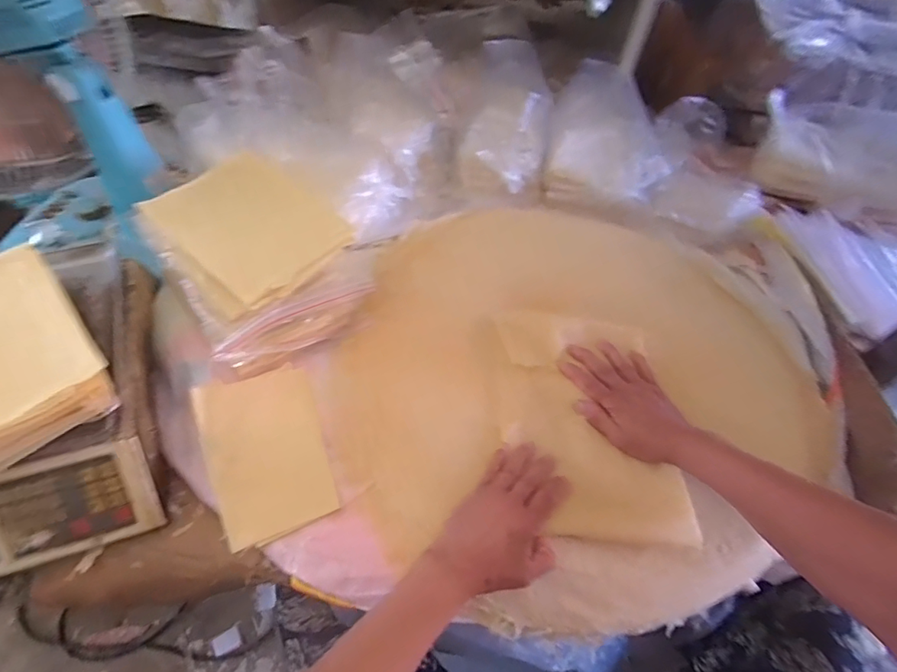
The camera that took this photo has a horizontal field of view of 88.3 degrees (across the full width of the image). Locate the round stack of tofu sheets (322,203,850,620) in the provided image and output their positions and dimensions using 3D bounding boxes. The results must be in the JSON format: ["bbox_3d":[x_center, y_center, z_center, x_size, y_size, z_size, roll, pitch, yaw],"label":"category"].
[{"bbox_3d":[0.178,0.028,0.594,0.614,0.078,0.546,-15,55,-17],"label":"round stack of tofu sheets"}]

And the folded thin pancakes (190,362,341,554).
[{"bbox_3d":[-0.189,0.116,0.477,0.112,0.011,0.172,-16,60,-17],"label":"folded thin pancakes"}]

